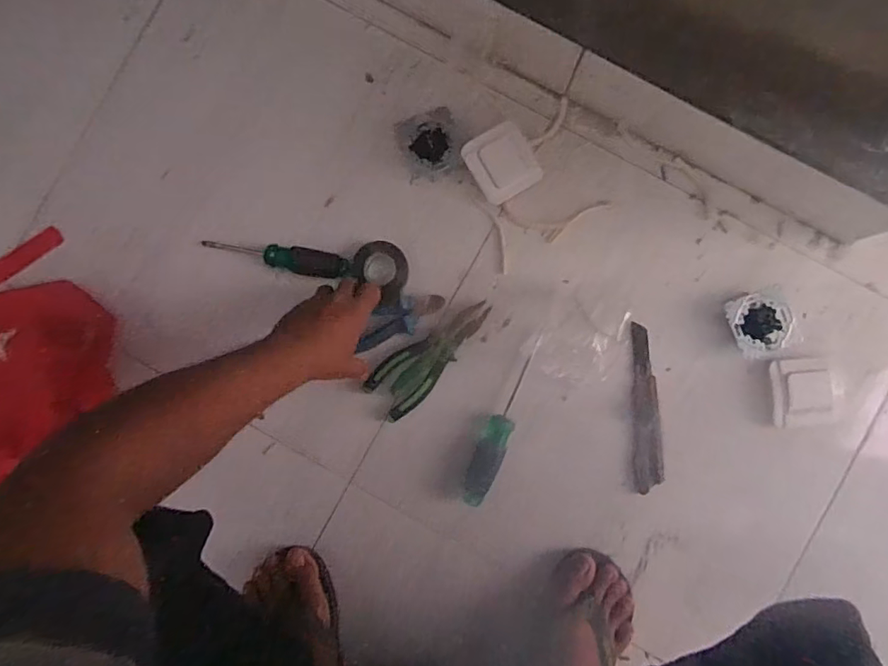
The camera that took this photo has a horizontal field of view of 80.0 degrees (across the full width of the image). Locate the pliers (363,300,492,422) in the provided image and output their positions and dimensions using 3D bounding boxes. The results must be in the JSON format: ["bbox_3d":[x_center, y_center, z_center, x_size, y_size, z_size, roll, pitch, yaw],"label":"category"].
[{"bbox_3d":[-0.014,0.028,0.624,0.175,0.029,0.062,-41,88,0],"label":"pliers"}]

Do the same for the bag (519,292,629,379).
[{"bbox_3d":[0.161,0.002,0.625,0.099,0.013,0.110,27,89,2],"label":"bag"}]

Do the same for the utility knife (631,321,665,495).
[{"bbox_3d":[0.239,0.089,0.625,0.033,0.009,0.195,0,88,1],"label":"utility knife"}]

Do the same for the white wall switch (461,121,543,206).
[{"bbox_3d":[0.070,-0.202,0.636,0.077,0.031,0.079,-31,88,0],"label":"white wall switch"}]

